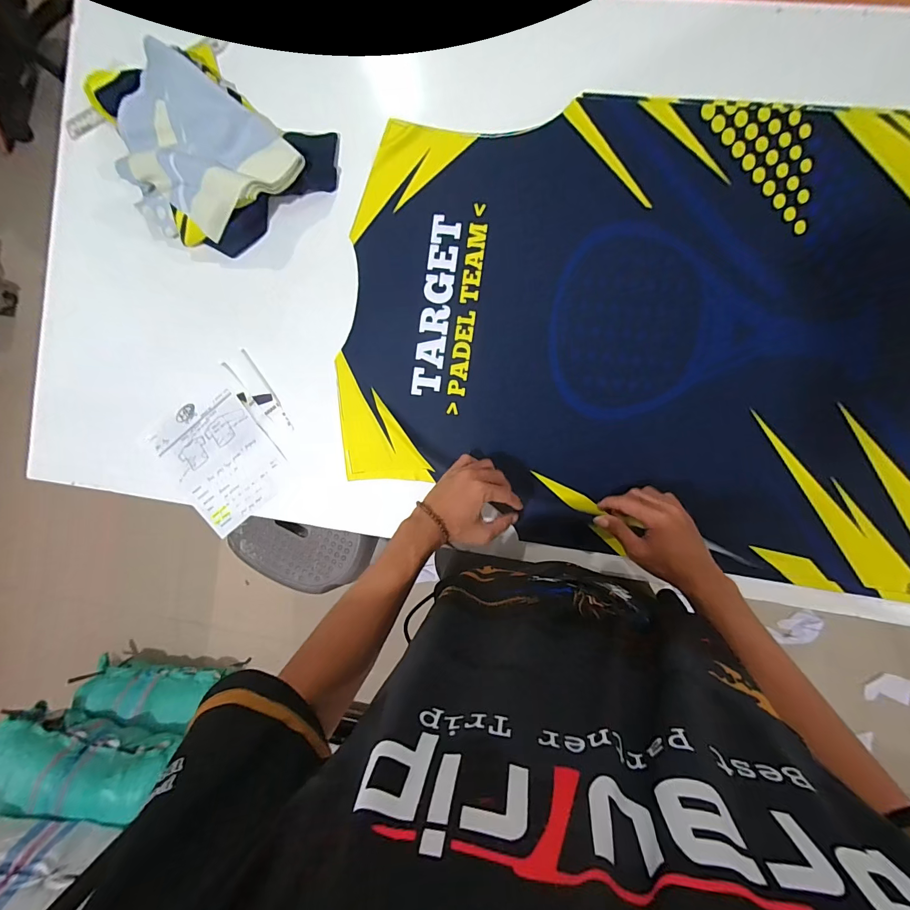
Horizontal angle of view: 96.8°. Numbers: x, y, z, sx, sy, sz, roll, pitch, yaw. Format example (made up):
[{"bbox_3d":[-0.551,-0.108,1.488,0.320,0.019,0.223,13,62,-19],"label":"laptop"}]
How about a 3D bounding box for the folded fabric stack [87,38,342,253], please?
[{"bbox_3d":[-0.362,-0.433,0.560,0.357,0.069,0.241,34,94,3],"label":"folded fabric stack"}]

